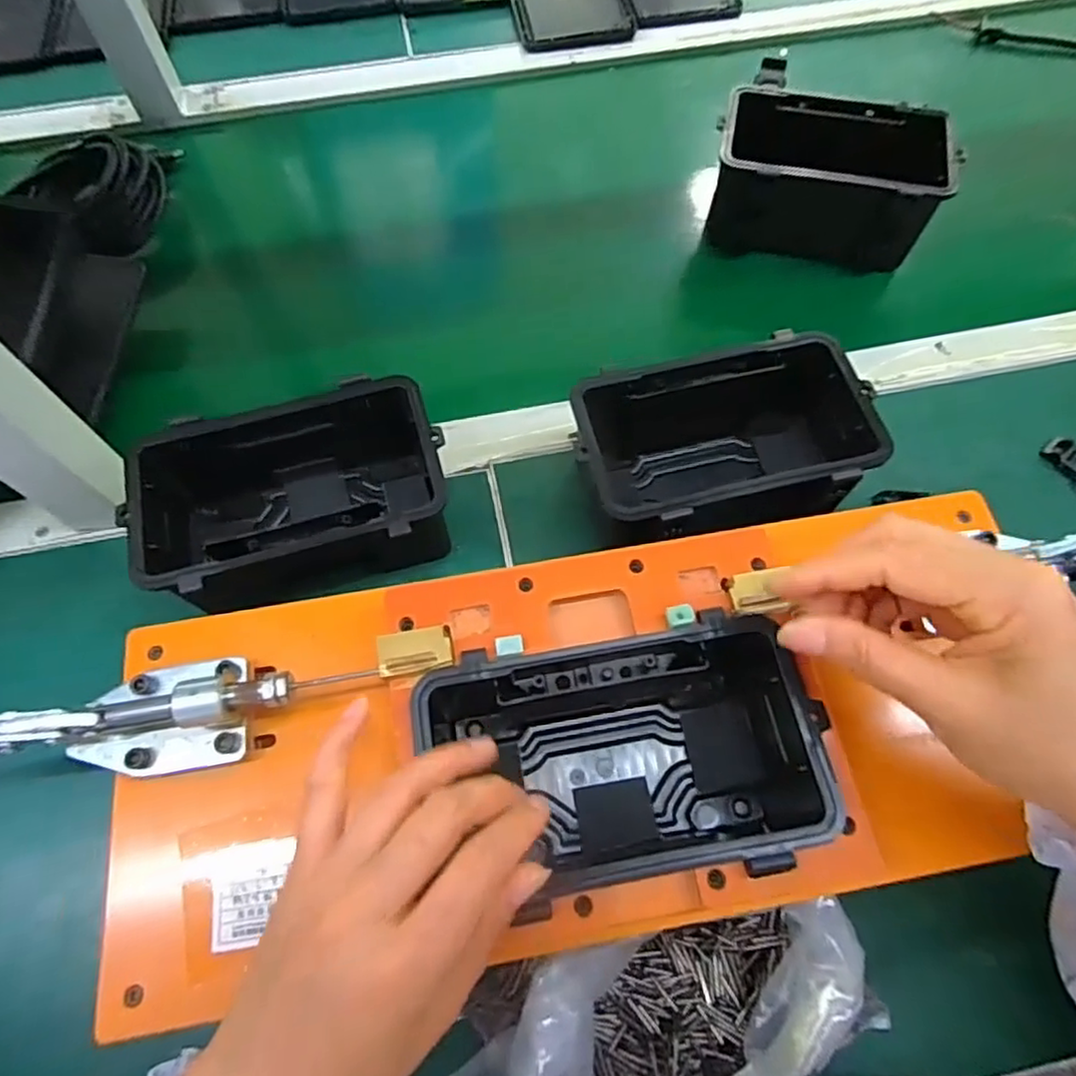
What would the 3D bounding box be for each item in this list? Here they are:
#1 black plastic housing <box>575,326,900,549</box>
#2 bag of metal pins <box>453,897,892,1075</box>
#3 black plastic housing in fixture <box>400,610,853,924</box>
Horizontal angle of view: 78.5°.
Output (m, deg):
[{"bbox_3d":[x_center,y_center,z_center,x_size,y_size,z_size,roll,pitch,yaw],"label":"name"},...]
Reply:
[{"bbox_3d":[0.114,-0.058,0.432,0.177,0.091,0.115,-11,66,-4],"label":"black plastic housing"},{"bbox_3d":[0.059,0.234,0.310,0.207,0.051,0.085,-10,66,-4],"label":"bag of metal pins"},{"bbox_3d":[0.038,0.110,0.324,0.173,0.087,0.106,-10,67,-4],"label":"black plastic housing in fixture"}]

